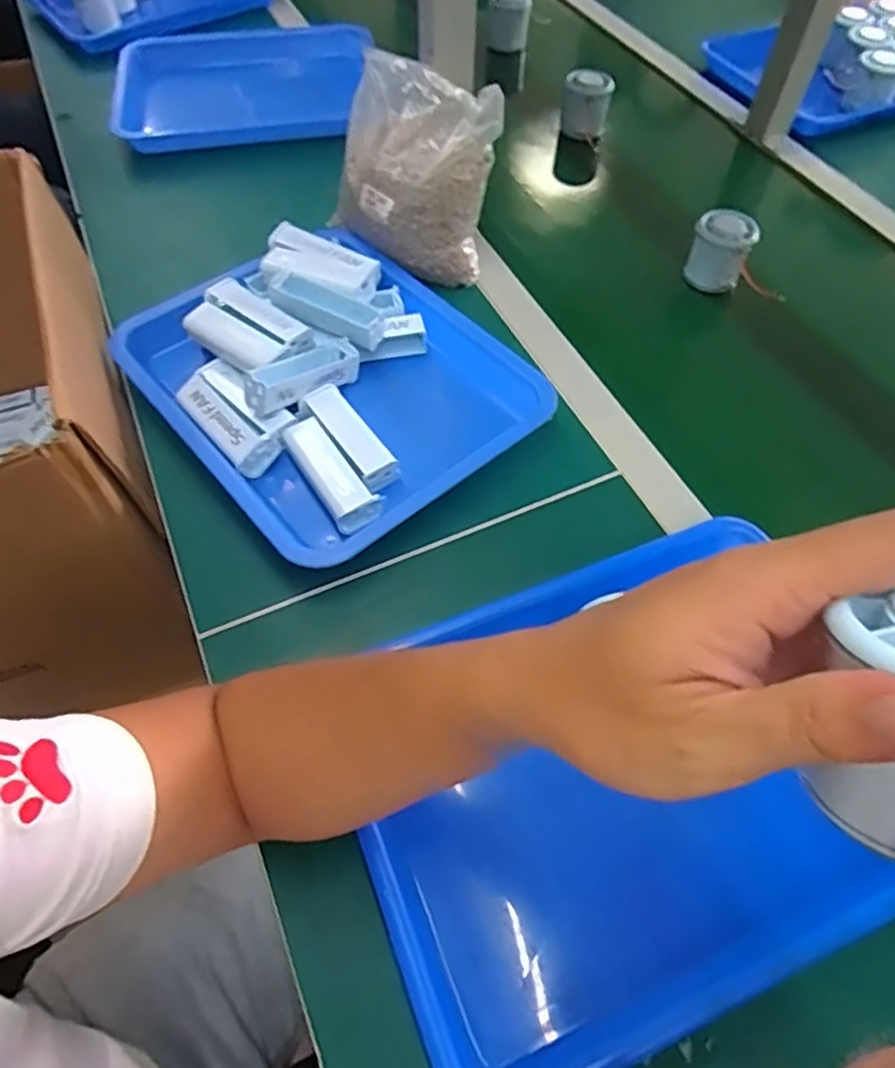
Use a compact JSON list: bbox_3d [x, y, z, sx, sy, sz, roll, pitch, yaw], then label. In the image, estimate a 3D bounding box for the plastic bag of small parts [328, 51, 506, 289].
[{"bbox_3d":[-0.032,-0.345,0.653,0.153,0.139,0.134,-1,57,-2],"label":"plastic bag of small parts"}]

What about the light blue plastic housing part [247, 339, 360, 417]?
[{"bbox_3d":[-0.122,-0.133,0.571,0.035,0.031,0.104,36,49,20],"label":"light blue plastic housing part"}]

